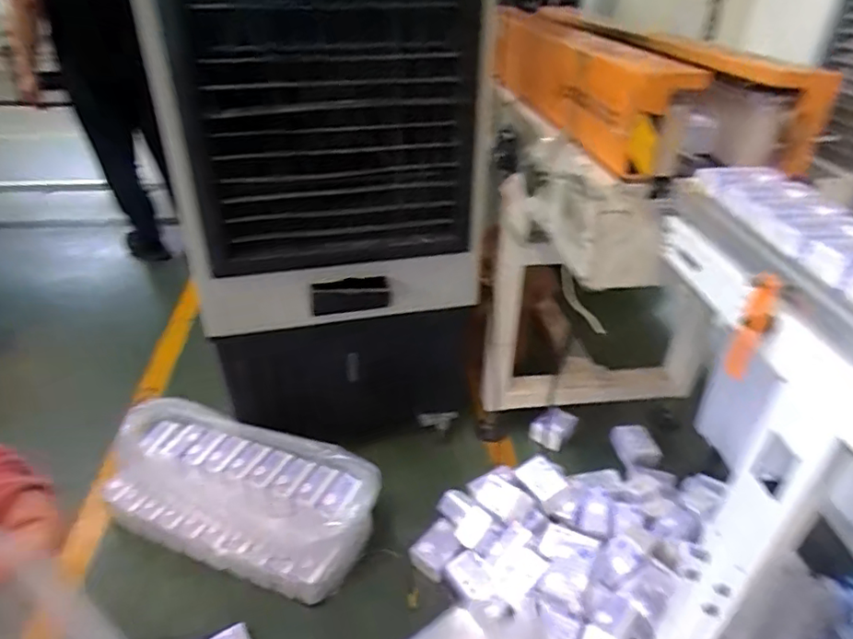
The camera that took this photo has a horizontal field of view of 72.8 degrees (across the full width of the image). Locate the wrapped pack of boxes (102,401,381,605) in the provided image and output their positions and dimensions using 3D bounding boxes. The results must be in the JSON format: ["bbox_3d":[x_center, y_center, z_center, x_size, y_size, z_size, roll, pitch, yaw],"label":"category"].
[{"bbox_3d":[-0.475,0.442,1.483,0.703,0.193,0.327,12,34,16],"label":"wrapped pack of boxes"}]

